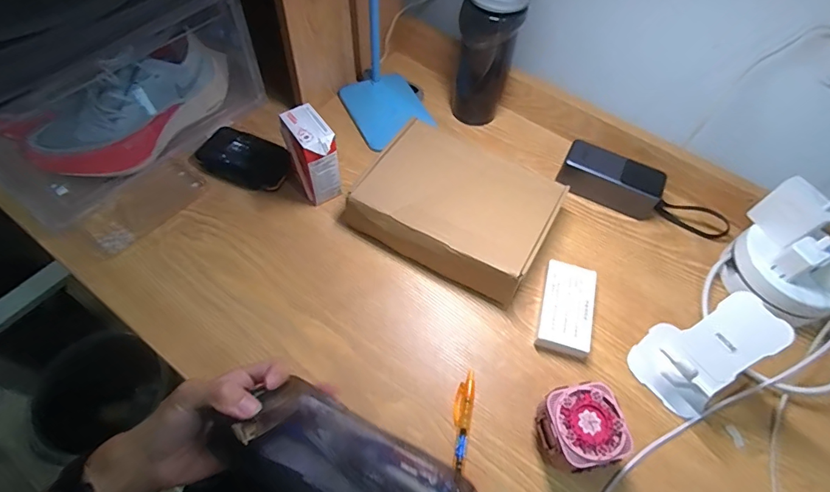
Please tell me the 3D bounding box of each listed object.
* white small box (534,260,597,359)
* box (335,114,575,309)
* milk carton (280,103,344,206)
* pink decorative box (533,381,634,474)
[{"bbox_3d":[0.173,0.070,0.504,0.055,0.021,0.106,15,60,7],"label":"white small box"},{"bbox_3d":[0.056,-0.057,0.556,0.224,0.054,0.186,29,62,14],"label":"box"},{"bbox_3d":[-0.127,-0.109,0.545,0.049,0.103,0.068,-25,64,-16],"label":"milk carton"},{"bbox_3d":[0.153,0.174,0.422,0.074,0.056,0.071,-12,61,-9],"label":"pink decorative box"}]

